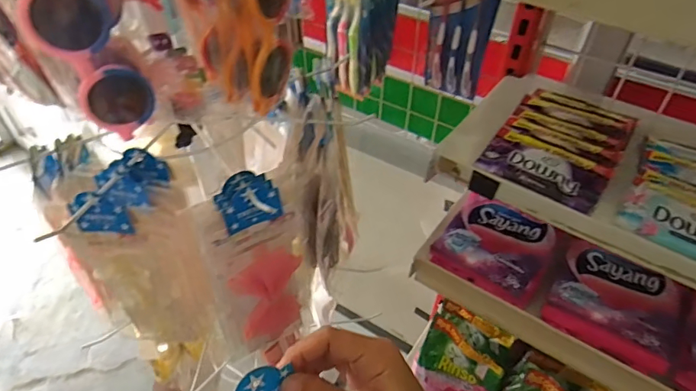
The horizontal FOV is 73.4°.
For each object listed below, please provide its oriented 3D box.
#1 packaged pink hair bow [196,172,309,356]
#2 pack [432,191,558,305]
[{"bbox_3d":[-0.083,0.070,0.443,0.080,0.214,0.037,-26,52,-25],"label":"packaged pink hair bow"},{"bbox_3d":[0.178,0.058,0.565,0.121,0.030,0.118,25,50,20],"label":"pack"}]

